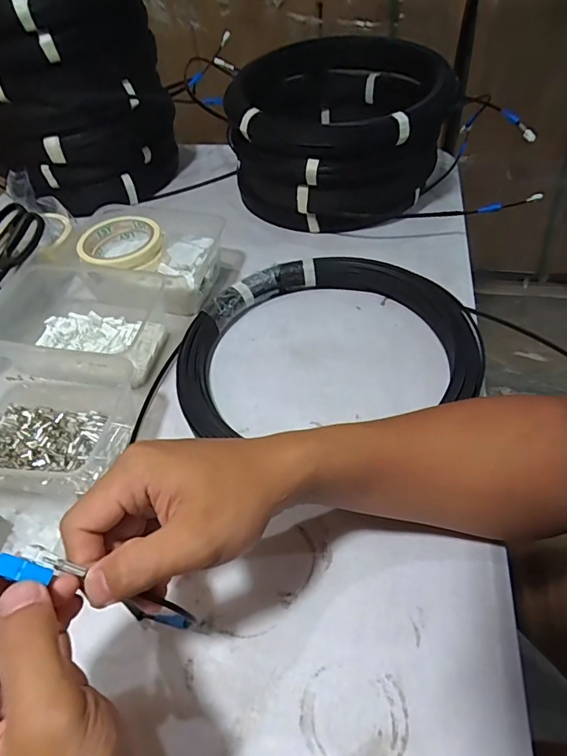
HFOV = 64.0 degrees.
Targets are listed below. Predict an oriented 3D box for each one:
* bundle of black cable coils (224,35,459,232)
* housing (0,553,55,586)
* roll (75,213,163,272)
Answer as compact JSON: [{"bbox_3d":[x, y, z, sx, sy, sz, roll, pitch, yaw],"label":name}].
[{"bbox_3d":[0.075,-0.337,0.642,0.281,0.157,0.276,6,50,9],"label":"bundle of black cable coils"},{"bbox_3d":[-0.119,0.088,0.207,0.025,0.004,0.010,27,49,-17],"label":"housing"},{"bbox_3d":[-0.191,-0.157,0.537,0.092,0.026,0.102,-25,51,-16],"label":"roll"}]

